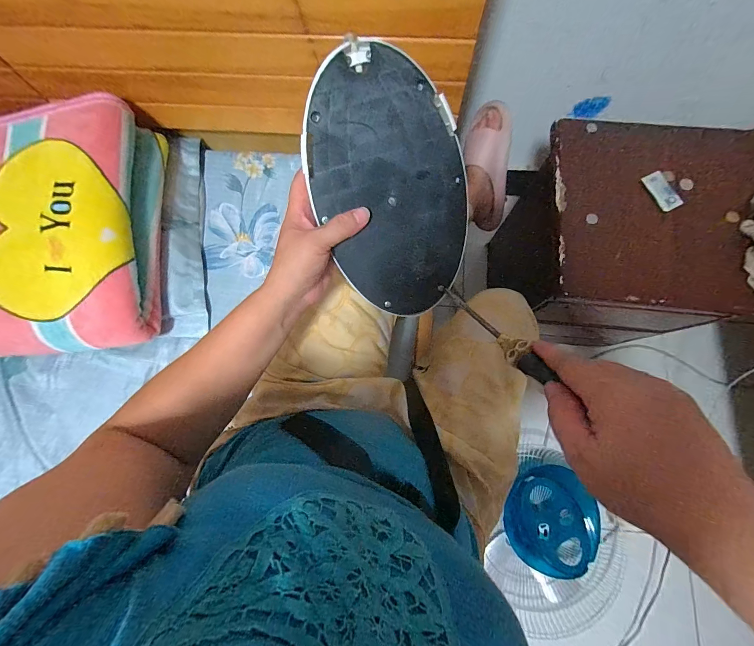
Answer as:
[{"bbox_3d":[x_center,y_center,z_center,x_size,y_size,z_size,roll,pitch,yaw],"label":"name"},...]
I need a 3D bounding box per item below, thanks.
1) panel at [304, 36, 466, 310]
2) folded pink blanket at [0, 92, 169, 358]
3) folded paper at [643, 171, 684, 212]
[{"bbox_3d":[0.014,-0.116,0.303,0.135,0.007,0.227,-15,114,0],"label":"panel"},{"bbox_3d":[-0.602,-0.154,0.548,0.427,0.128,0.398,-4,78,0],"label":"folded pink blanket"},{"bbox_3d":[0.468,-0.216,0.534,0.034,0.006,0.068,-21,78,-4],"label":"folded paper"}]

